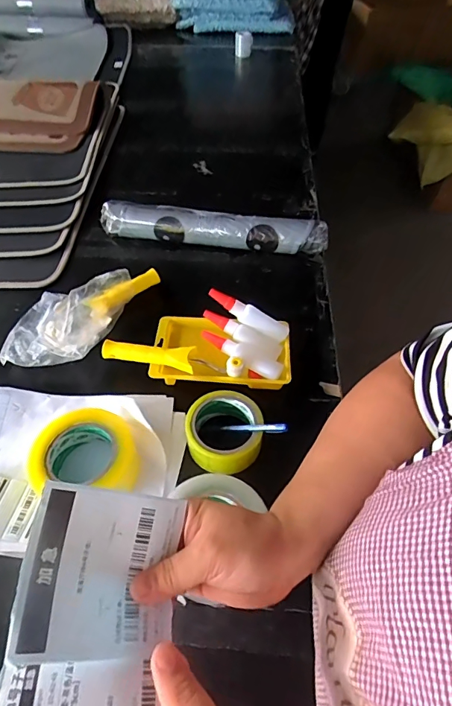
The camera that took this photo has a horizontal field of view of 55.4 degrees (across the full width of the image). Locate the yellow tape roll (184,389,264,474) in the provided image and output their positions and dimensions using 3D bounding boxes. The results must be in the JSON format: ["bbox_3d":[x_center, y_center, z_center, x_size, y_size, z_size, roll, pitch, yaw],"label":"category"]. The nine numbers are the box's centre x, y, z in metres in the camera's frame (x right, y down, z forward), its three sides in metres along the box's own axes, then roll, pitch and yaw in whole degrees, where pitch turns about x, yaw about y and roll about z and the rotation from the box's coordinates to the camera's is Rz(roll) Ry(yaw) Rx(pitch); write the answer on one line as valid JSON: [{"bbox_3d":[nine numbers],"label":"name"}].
[{"bbox_3d":[0.000,0.106,0.564,0.096,0.063,0.103,-1,51,2],"label":"yellow tape roll"}]

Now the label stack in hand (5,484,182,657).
[{"bbox_3d":[-0.080,0.142,0.284,0.097,0.012,0.097,17,60,-21],"label":"label stack in hand"}]

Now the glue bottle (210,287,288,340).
[{"bbox_3d":[0.035,-0.061,0.659,0.132,0.023,0.025,30,56,-2],"label":"glue bottle"}]

